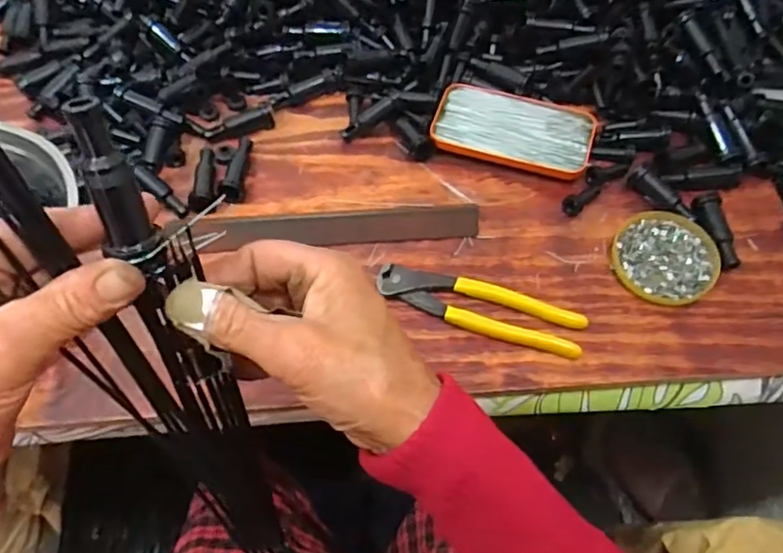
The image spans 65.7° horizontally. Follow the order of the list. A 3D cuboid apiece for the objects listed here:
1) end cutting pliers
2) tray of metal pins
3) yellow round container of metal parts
[{"bbox_3d":[0.071,0.025,0.486,0.164,0.015,0.038,14,62,8],"label":"end cutting pliers"},{"bbox_3d":[0.113,-0.137,0.564,0.144,0.018,0.072,16,63,9],"label":"tray of metal pins"},{"bbox_3d":[0.228,-0.018,0.508,0.082,0.010,0.085,0,61,1],"label":"yellow round container of metal parts"}]

